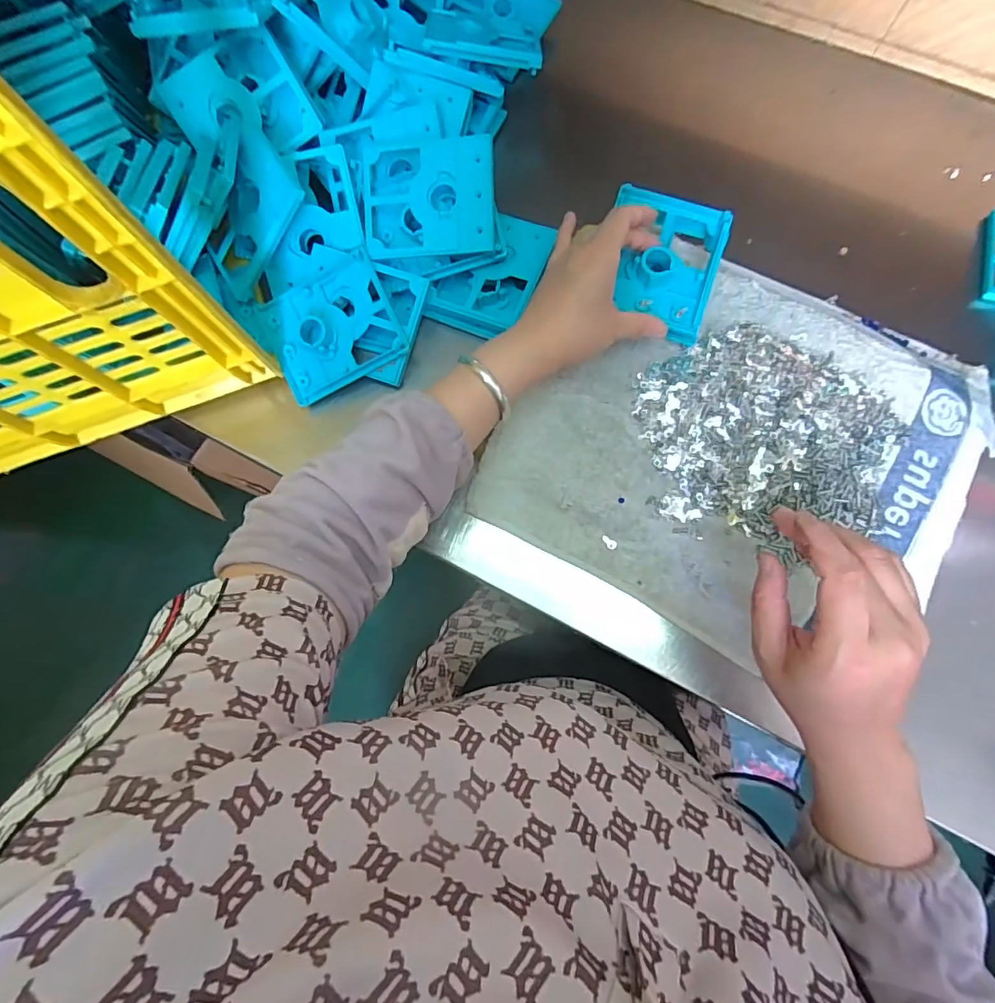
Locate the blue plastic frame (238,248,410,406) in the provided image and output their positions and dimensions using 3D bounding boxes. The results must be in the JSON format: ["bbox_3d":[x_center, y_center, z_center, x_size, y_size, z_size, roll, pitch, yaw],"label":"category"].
[{"bbox_3d":[-0.154,-0.154,0.456,0.123,0.017,0.100,-24,89,5],"label":"blue plastic frame"}]

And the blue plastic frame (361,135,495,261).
[{"bbox_3d":[-0.060,-0.268,0.449,0.115,0.017,0.101,-1,95,5],"label":"blue plastic frame"}]

